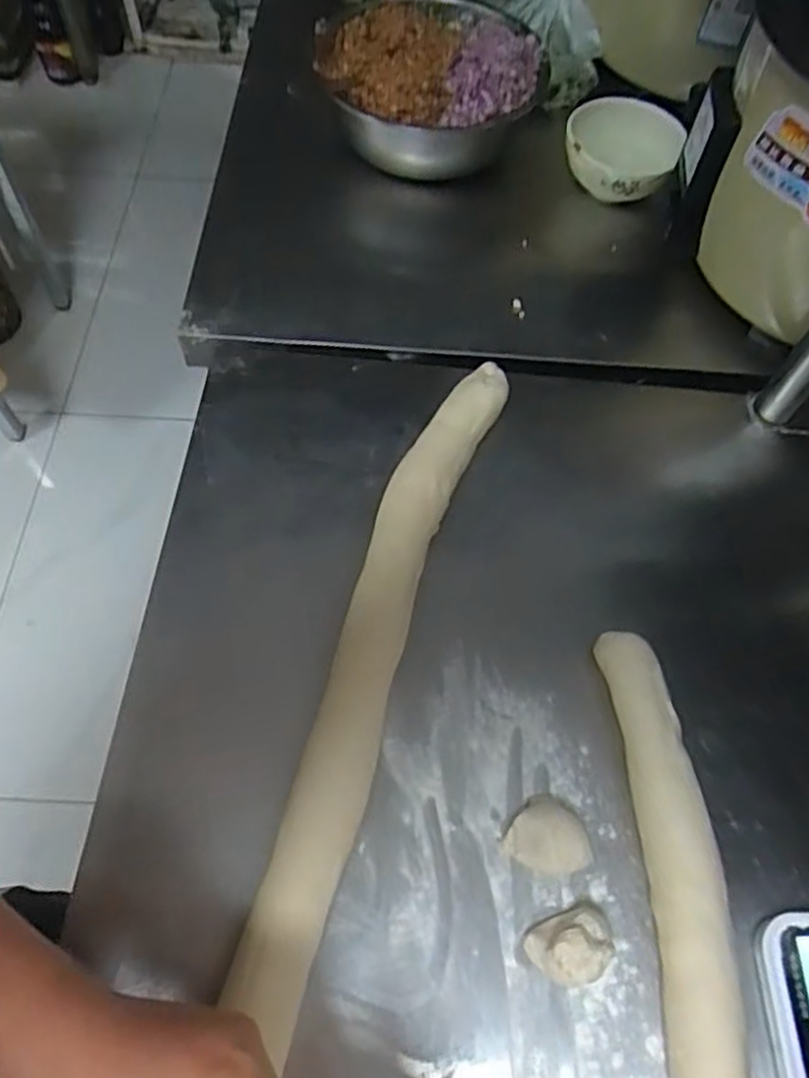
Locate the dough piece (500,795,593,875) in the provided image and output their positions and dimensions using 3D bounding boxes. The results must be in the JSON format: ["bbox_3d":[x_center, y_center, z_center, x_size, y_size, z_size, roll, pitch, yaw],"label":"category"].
[{"bbox_3d":[0.093,0.194,0.469,0.048,0.035,0.044,2,61,-3],"label":"dough piece"}]

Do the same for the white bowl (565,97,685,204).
[{"bbox_3d":[0.228,-0.409,0.769,0.119,0.056,0.109,5,61,-1],"label":"white bowl"}]

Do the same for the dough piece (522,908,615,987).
[{"bbox_3d":[0.103,0.244,0.437,0.052,0.042,0.034,-19,64,-14],"label":"dough piece"}]

